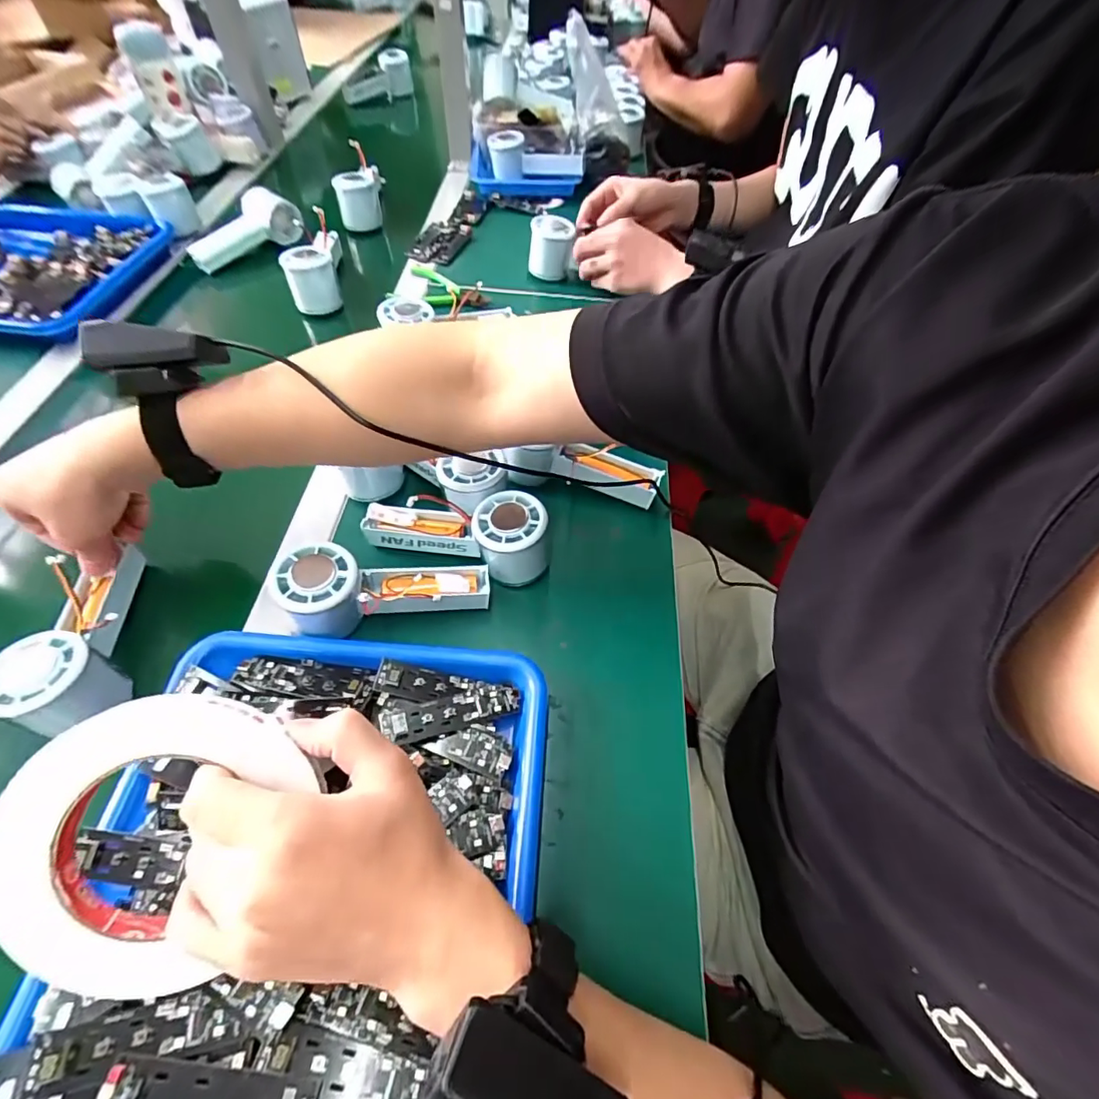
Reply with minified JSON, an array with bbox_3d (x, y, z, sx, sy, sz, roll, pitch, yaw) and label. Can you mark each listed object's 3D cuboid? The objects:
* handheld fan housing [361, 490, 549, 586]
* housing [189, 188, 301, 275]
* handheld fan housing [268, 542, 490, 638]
[{"bbox_3d":[-0.076,-0.011,0.421,0.149,0.063,0.056,8,55,4],"label":"handheld fan housing"},{"bbox_3d":[-0.396,-0.413,0.673,0.140,0.055,0.049,-37,62,-10],"label":"housing"},{"bbox_3d":[-0.121,0.031,0.386,0.151,0.046,0.060,1,53,-17],"label":"handheld fan housing"}]

